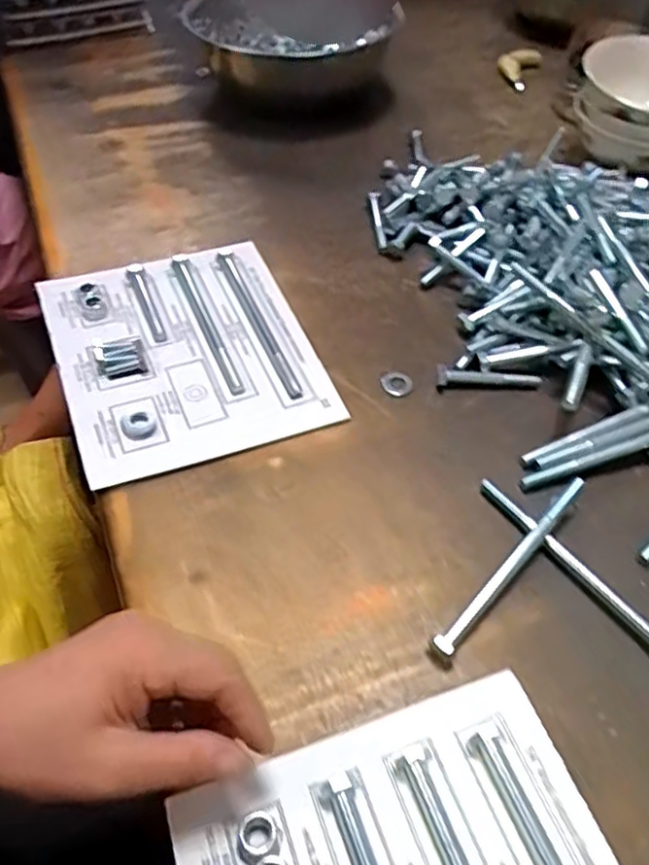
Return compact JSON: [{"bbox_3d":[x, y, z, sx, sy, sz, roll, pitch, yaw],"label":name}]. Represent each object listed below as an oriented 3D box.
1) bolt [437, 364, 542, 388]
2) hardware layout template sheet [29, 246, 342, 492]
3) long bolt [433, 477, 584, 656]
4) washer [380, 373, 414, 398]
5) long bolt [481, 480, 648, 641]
[{"bbox_3d":[0.128,-0.041,0.523,0.081,0.011,0.014,2,51,-1],"label":"bolt"},{"bbox_3d":[-0.110,-0.068,0.533,0.189,0.013,0.218,-16,53,-15],"label":"hardware layout template sheet"},{"bbox_3d":[0.118,0.082,0.419,0.010,0.019,0.152,37,58,24],"label":"long bolt"},{"bbox_3d":[0.057,-0.037,0.524,0.022,0.007,0.021,-11,52,-11],"label":"washer"},{"bbox_3d":[0.158,0.083,0.424,0.015,0.014,0.154,-27,57,-22],"label":"long bolt"}]

